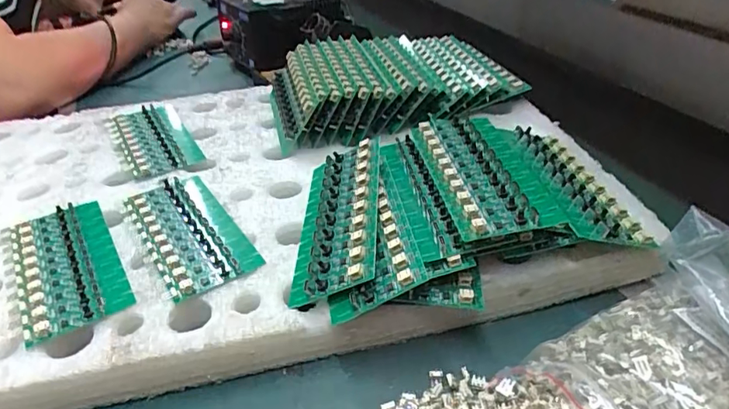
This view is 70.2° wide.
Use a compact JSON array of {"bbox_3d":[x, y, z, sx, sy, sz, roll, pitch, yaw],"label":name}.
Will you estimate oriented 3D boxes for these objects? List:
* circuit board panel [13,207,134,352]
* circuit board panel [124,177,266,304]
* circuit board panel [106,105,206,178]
[{"bbox_3d":[-0.207,0.038,0.360,0.061,0.009,0.136,-24,39,-24],"label":"circuit board panel"},{"bbox_3d":[-0.130,0.017,0.381,0.061,0.010,0.135,-24,39,-24],"label":"circuit board panel"},{"bbox_3d":[-0.204,-0.067,0.503,0.066,0.013,0.136,-23,39,-23],"label":"circuit board panel"}]

